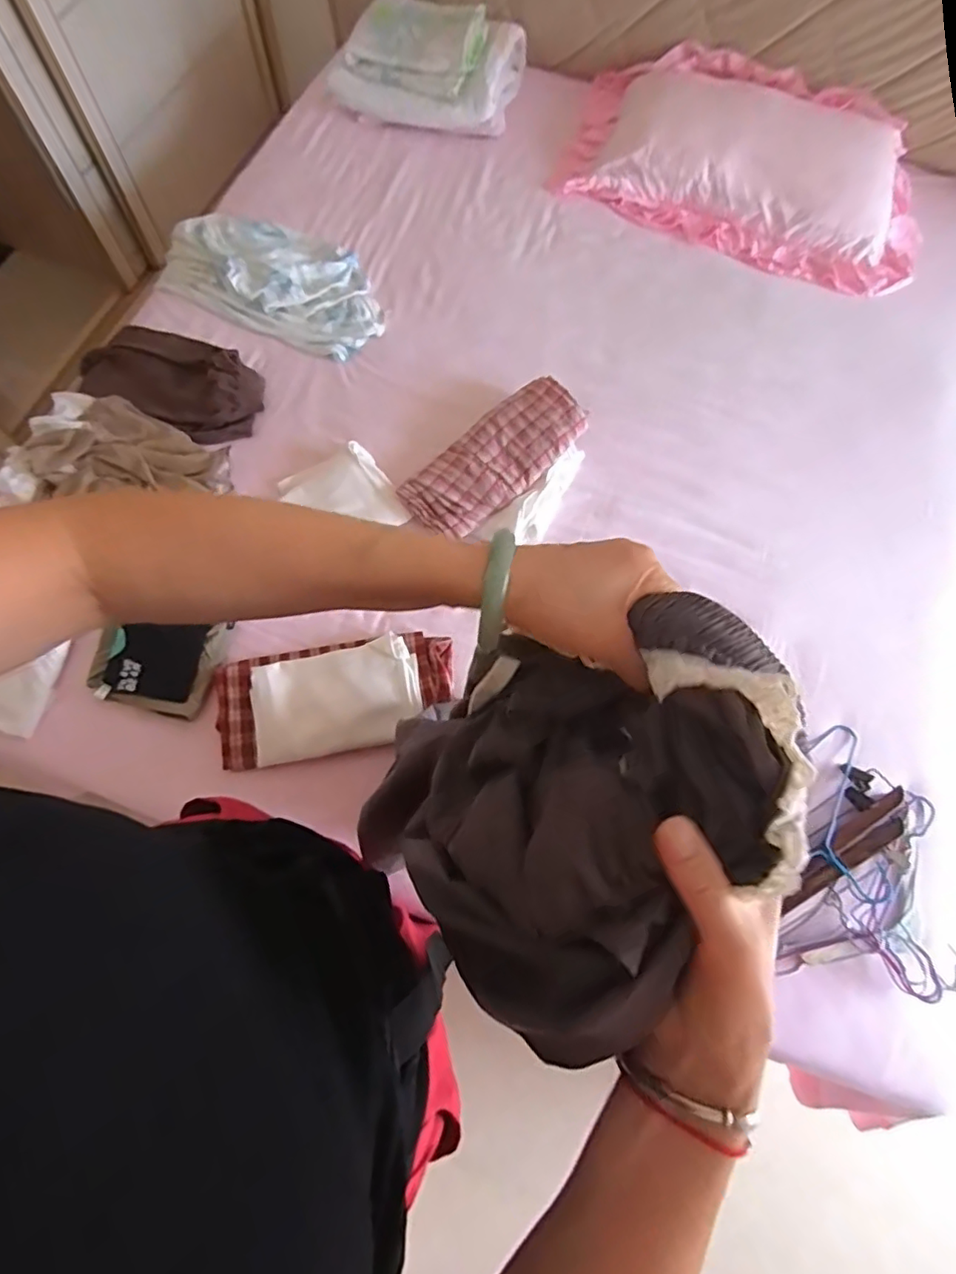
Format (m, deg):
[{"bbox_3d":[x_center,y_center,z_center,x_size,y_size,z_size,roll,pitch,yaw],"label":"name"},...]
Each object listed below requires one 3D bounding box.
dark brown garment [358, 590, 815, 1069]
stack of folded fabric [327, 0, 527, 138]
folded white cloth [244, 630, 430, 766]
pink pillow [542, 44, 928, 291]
[{"bbox_3d":[0.041,0.094,0.347,0.203,0.259,0.183,-40,76,-15],"label":"dark brown garment"},{"bbox_3d":[-0.114,-1.358,1.383,0.422,0.145,0.333,9,70,1],"label":"stack of folded fabric"},{"bbox_3d":[-0.216,0.094,0.905,0.251,0.027,0.160,-13,71,-7],"label":"folded white cloth"},{"bbox_3d":[0.616,-1.092,1.341,0.830,0.120,0.468,23,71,6],"label":"pink pillow"}]

